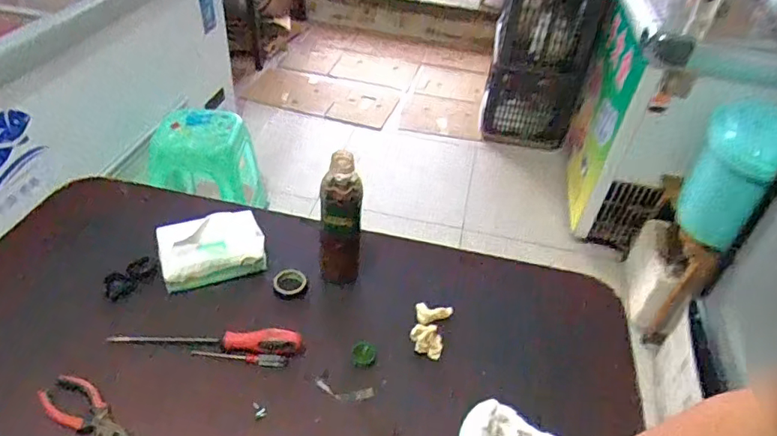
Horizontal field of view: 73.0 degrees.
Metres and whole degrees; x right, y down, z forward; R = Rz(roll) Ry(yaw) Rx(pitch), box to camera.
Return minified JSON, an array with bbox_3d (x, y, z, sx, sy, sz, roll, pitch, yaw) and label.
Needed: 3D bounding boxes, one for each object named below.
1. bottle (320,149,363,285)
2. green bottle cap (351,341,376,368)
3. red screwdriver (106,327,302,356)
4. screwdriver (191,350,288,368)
[{"bbox_3d":[-0.067,-0.005,0.754,0.058,0.221,0.068,3,41,-4],"label":"bottle"},{"bbox_3d":[-0.032,0.179,0.684,0.031,0.010,0.034,7,41,1],"label":"green bottle cap"},{"bbox_3d":[-0.235,0.157,0.678,0.241,0.024,0.029,4,41,-3],"label":"red screwdriver"},{"bbox_3d":[-0.193,0.180,0.678,0.125,0.014,0.014,8,41,2],"label":"screwdriver"}]

